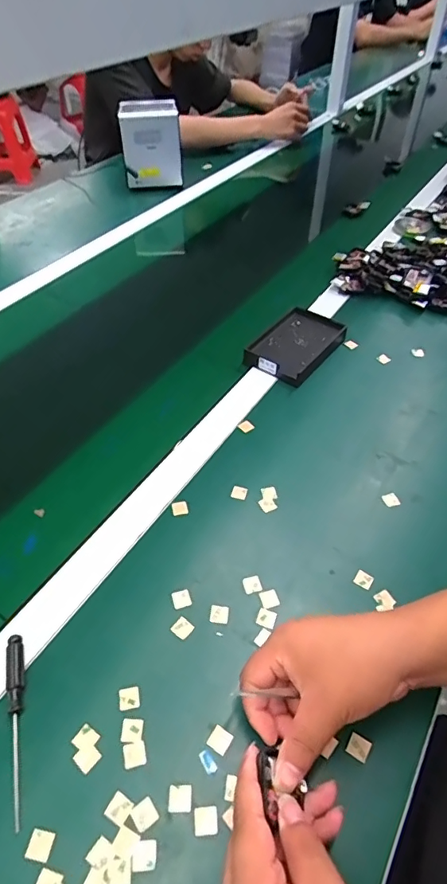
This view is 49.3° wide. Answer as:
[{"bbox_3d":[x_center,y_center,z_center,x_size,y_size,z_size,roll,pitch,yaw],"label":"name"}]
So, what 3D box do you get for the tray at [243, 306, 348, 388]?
[{"bbox_3d":[0.100,-0.140,0.690,0.099,0.024,0.139,27,53,23],"label":"tray"}]

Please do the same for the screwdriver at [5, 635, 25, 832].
[{"bbox_3d":[-0.158,0.212,0.370,0.014,0.014,0.128,-12,48,-11],"label":"screwdriver"}]

